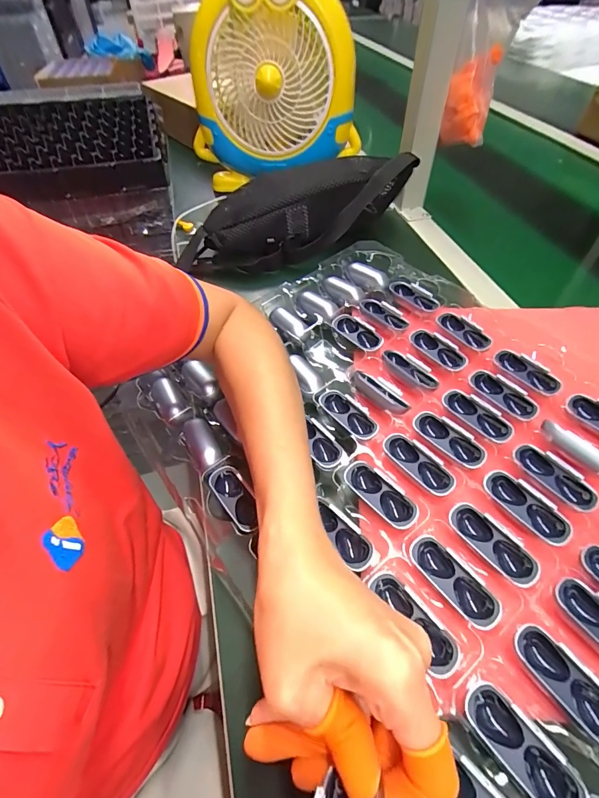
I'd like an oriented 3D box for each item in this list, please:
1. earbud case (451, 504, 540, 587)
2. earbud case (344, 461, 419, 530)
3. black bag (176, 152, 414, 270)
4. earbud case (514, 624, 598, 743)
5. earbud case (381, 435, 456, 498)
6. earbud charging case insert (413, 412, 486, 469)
[{"bbox_3d":[0.128,0.096,0.253,0.023,0.016,0.059,-30,56,-21],"label":"earbud case"},{"bbox_3d":[0.059,0.071,0.280,0.023,0.015,0.059,-44,55,-10],"label":"earbud case"},{"bbox_3d":[-0.006,-0.263,0.528,0.300,0.099,0.155,-10,51,-7],"label":"black bag"},{"bbox_3d":[0.145,0.154,0.205,0.022,0.013,0.059,-31,57,-22],"label":"earbud case"},{"bbox_3d":[0.091,0.050,0.292,0.021,0.014,0.059,-30,56,-25],"label":"earbud case"},{"bbox_3d":[0.120,0.031,0.303,0.058,0.017,0.024,38,98,26],"label":"earbud charging case insert"}]

